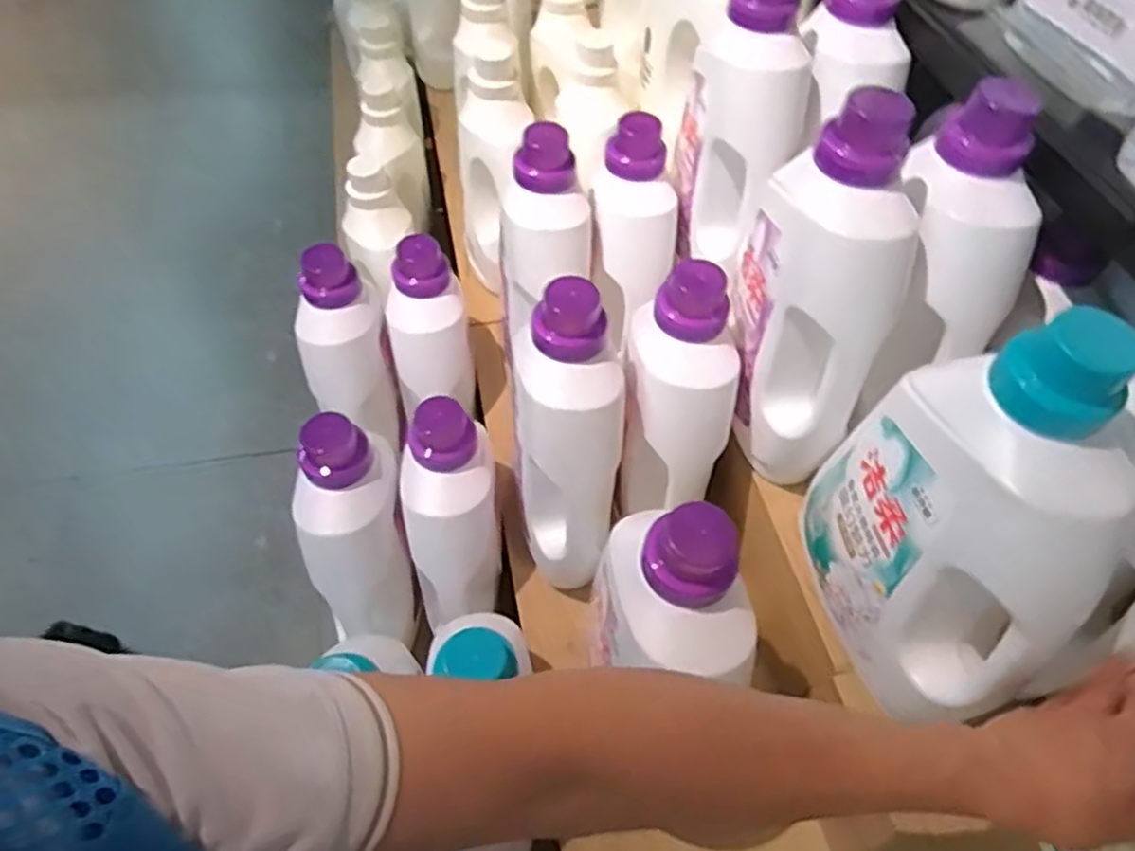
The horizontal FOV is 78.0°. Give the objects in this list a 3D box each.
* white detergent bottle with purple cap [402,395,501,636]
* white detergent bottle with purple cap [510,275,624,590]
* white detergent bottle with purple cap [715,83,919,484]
[{"bbox_3d":[-0.121,0.089,0.728,0.097,0.251,0.093,-8,20,-9],"label":"white detergent bottle with purple cap"},{"bbox_3d":[-0.007,0.013,0.688,0.097,0.314,0.182,-3,55,-6],"label":"white detergent bottle with purple cap"},{"bbox_3d":[0.208,-0.110,0.610,0.091,0.289,0.196,-3,55,-5],"label":"white detergent bottle with purple cap"}]

